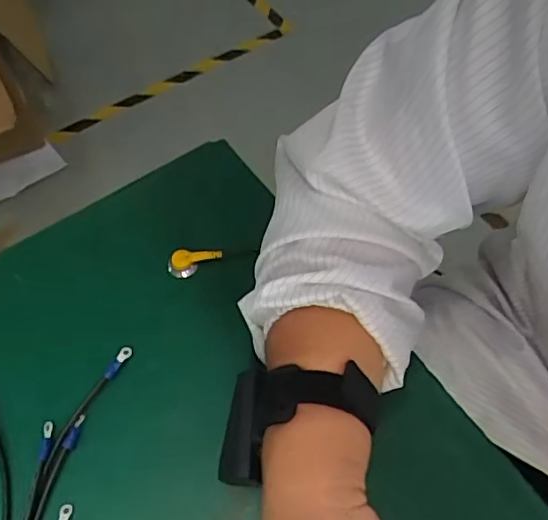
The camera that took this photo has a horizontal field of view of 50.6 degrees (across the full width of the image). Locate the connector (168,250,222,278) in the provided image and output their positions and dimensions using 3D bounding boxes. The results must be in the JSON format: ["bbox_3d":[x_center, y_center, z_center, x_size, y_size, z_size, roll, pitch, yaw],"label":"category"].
[{"bbox_3d":[-0.064,0.002,0.470,0.043,0.017,0.017,-6,57,-1],"label":"connector"}]

